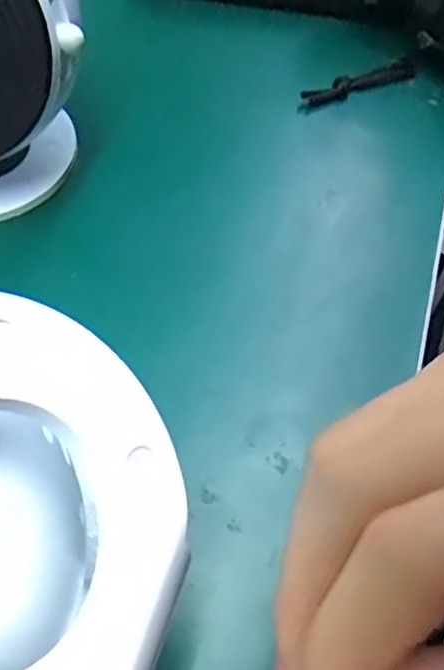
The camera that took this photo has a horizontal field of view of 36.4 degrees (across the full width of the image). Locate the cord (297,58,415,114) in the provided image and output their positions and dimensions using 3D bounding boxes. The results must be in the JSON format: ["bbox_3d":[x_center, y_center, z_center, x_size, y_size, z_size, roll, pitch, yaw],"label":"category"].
[{"bbox_3d":[0.067,-0.124,0.336,0.062,0.009,0.009,-20,59,-12],"label":"cord"}]

